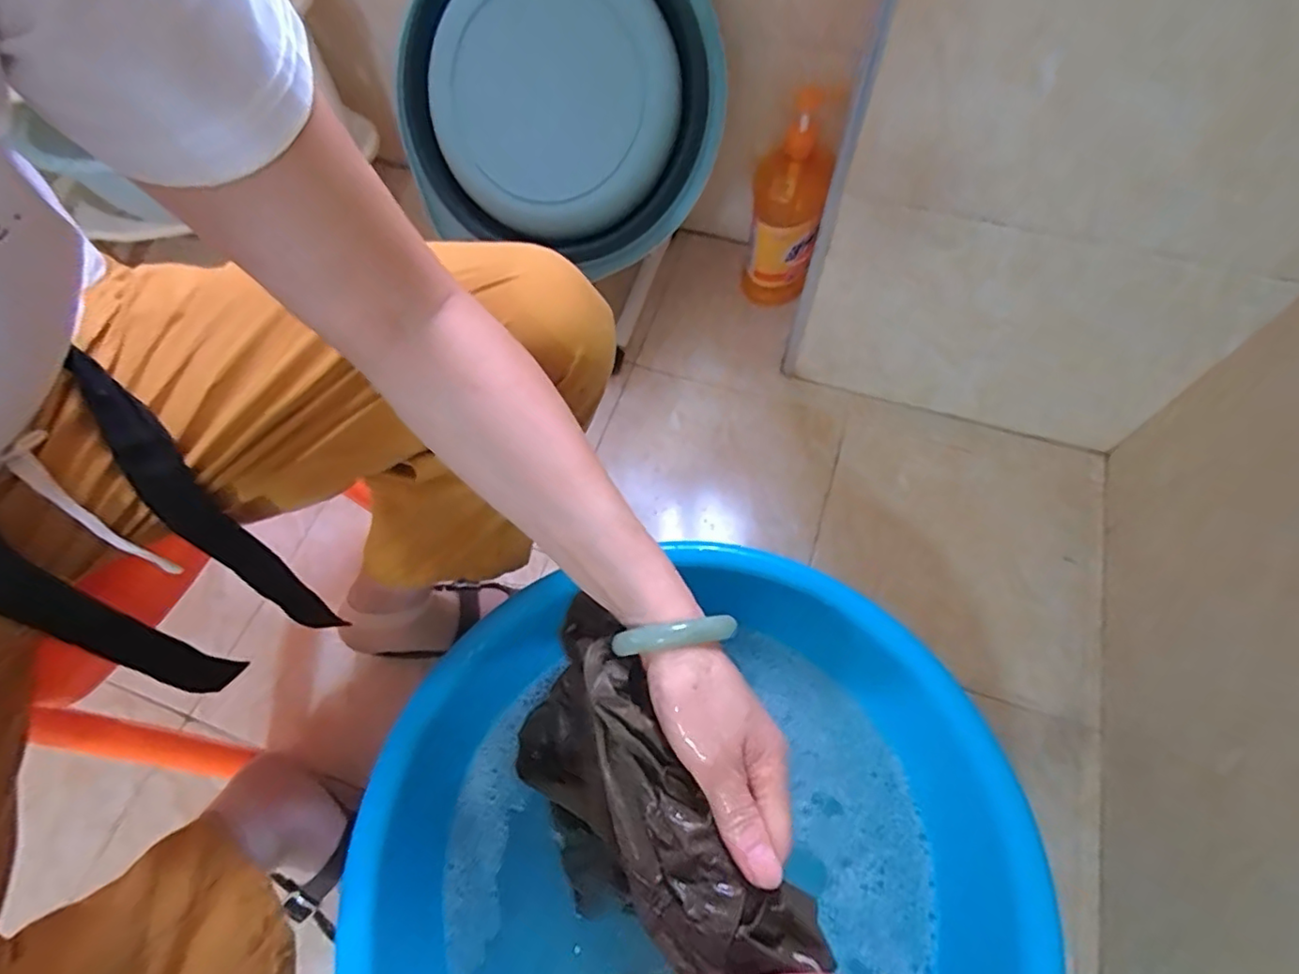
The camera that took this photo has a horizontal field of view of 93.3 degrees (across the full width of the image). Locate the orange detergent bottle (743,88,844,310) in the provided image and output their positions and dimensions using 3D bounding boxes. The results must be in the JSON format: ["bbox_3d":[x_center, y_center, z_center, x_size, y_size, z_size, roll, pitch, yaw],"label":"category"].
[{"bbox_3d":[0.181,-0.368,0.803,0.088,0.267,0.069,14,43,9],"label":"orange detergent bottle"}]

